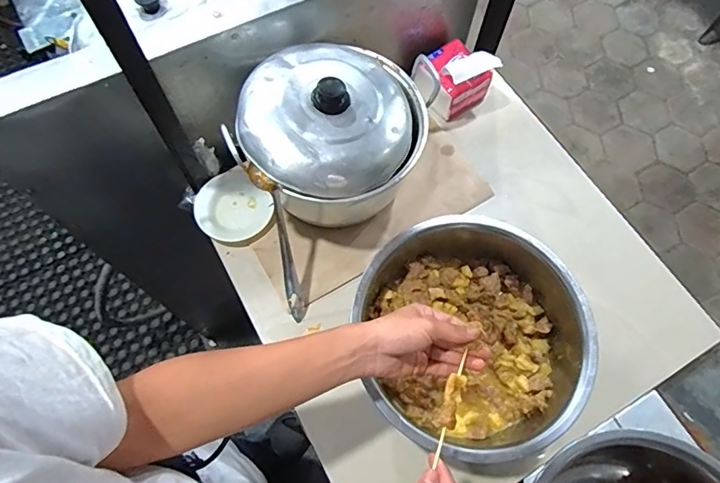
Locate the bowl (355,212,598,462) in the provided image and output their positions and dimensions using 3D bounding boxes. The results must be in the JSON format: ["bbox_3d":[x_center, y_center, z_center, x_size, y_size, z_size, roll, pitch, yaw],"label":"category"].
[{"bbox_3d":[0.142,0.122,0.629,0.274,0.118,0.290,0,67,-1],"label":"bowl"}]

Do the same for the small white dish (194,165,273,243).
[{"bbox_3d":[-0.201,-0.052,0.761,0.123,0.025,0.114,0,67,-1],"label":"small white dish"}]

